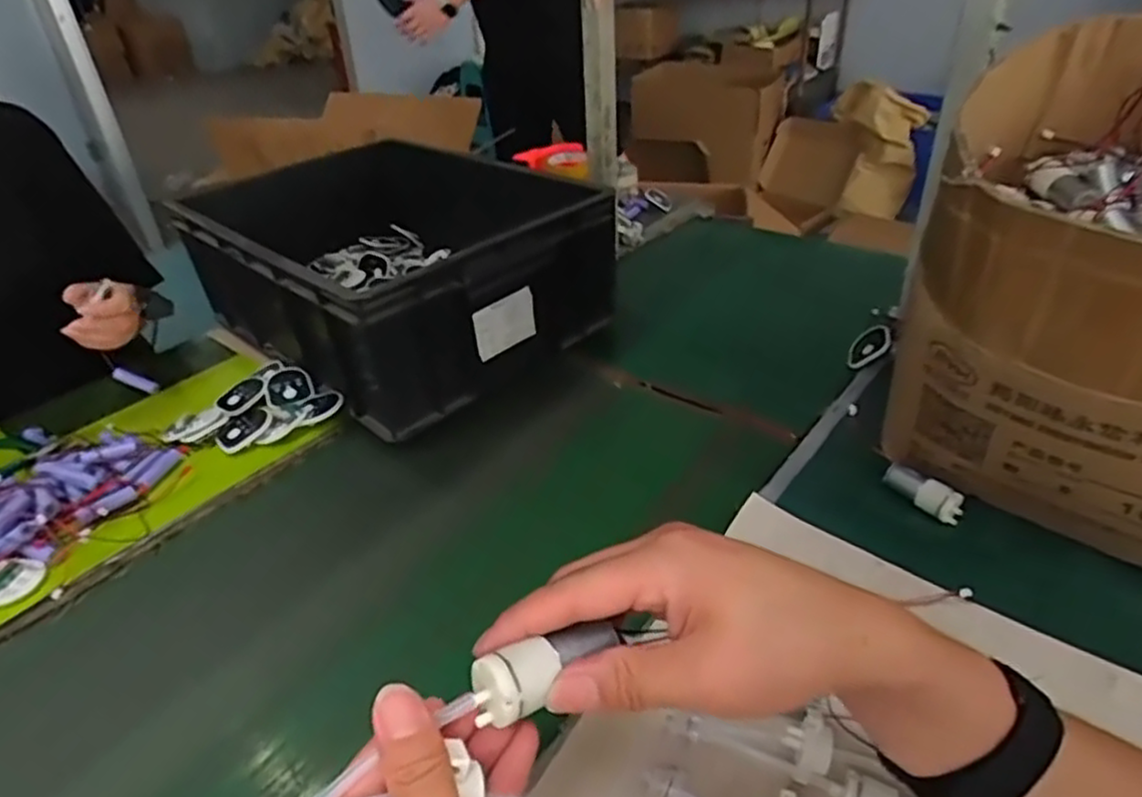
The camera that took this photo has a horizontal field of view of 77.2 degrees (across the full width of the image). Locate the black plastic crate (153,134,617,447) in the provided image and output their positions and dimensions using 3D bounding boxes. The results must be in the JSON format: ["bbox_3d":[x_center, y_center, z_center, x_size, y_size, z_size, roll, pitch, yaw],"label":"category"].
[{"bbox_3d":[-0.227,-0.187,0.924,0.369,0.169,0.503,-31,44,-34],"label":"black plastic crate"}]

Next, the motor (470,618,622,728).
[{"bbox_3d":[-0.009,0.105,0.283,0.062,0.022,0.024,-20,38,-28],"label":"motor"}]

